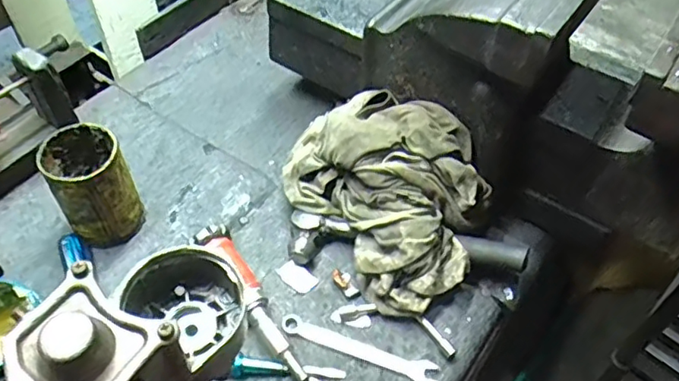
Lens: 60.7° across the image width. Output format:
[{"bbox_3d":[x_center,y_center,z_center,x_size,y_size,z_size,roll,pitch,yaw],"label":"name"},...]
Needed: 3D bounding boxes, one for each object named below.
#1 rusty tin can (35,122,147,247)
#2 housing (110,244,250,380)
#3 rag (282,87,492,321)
[{"bbox_3d":[-0.255,-0.003,0.605,0.071,0.114,0.087,-24,56,-19],"label":"rusty tin can"},{"bbox_3d":[-0.102,0.076,0.389,0.069,0.055,0.064,23,54,16],"label":"housing"},{"bbox_3d":[0.053,-0.007,0.597,0.146,0.112,0.216,-31,59,-24],"label":"rag"}]

